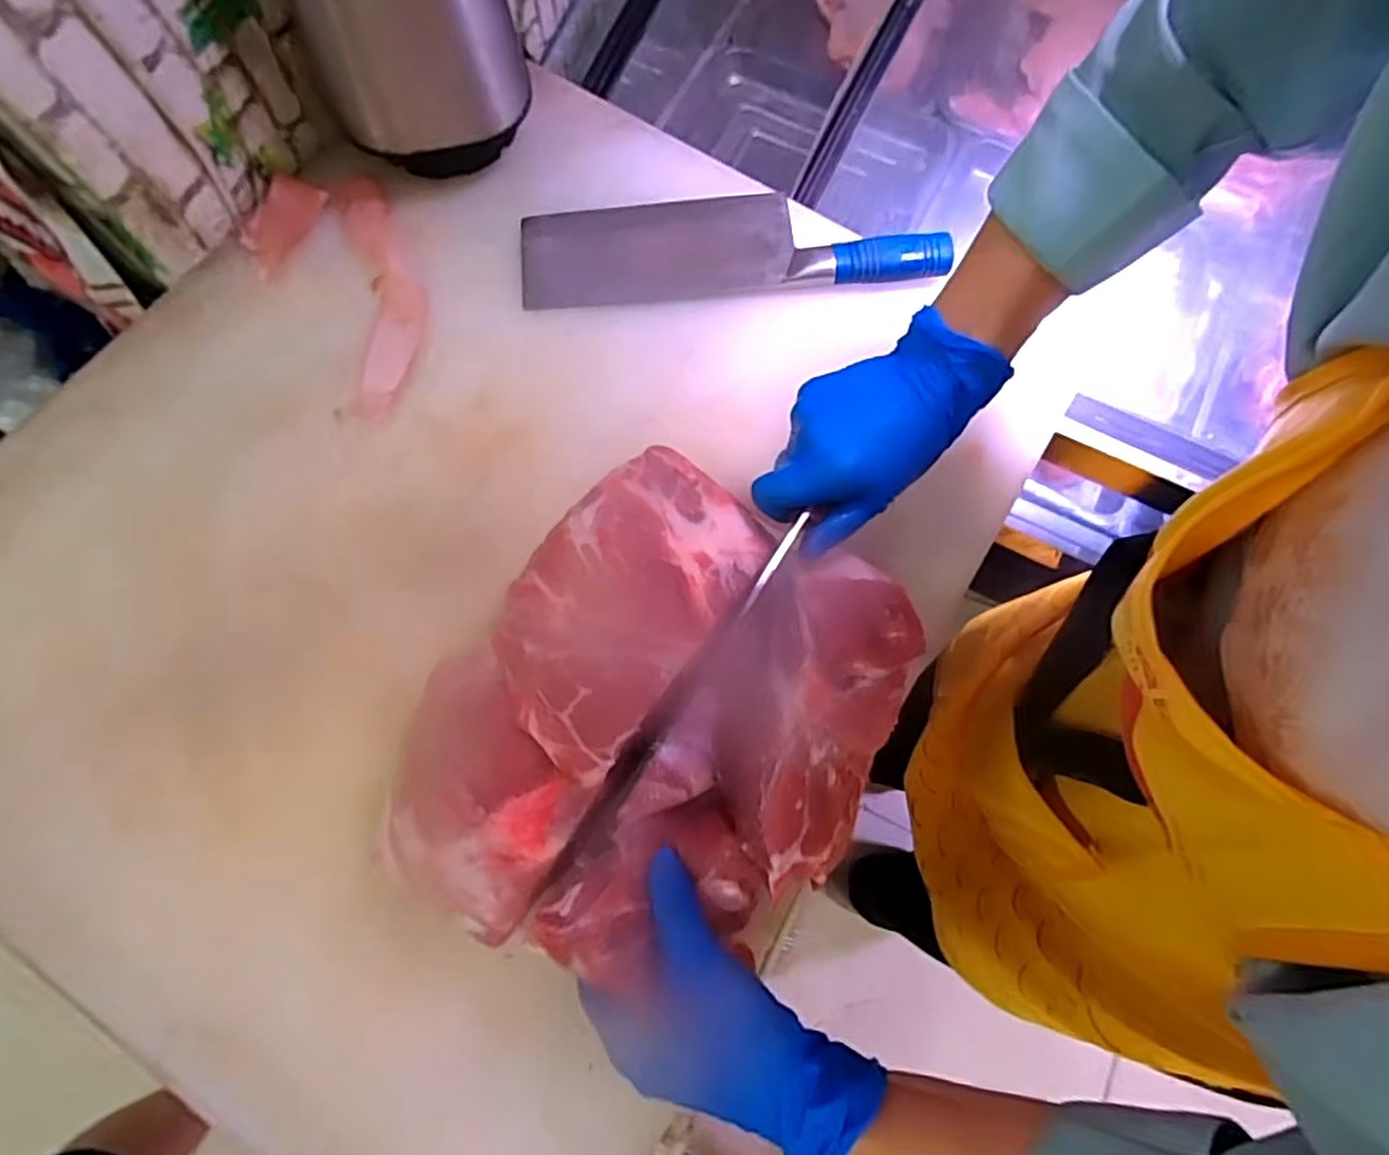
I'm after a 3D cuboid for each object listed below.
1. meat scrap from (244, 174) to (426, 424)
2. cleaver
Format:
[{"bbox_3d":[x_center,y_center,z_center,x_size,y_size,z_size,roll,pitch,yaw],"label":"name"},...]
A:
[{"bbox_3d":[-0.261,-0.215,0.512,0.103,0.013,0.209,-23,74,-9],"label":"meat scrap"},{"bbox_3d":[0.028,-0.253,0.517,0.309,0.025,0.087,-4,72,-3],"label":"cleaver"}]

